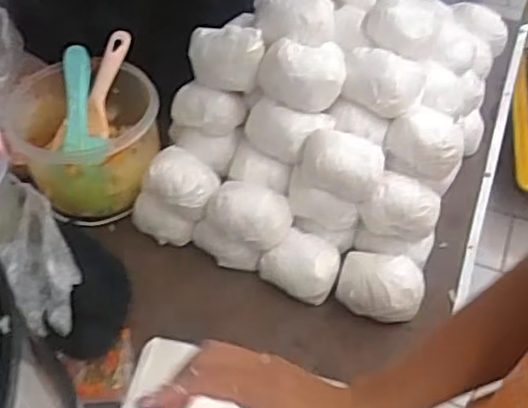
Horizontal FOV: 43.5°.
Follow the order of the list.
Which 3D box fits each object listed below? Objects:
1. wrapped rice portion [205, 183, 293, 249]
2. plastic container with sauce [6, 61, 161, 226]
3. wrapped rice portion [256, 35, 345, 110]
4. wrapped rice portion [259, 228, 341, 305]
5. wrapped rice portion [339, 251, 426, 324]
[{"bbox_3d":[-0.015,0.006,0.744,0.091,0.045,0.065,16,52,13],"label":"wrapped rice portion"},{"bbox_3d":[-0.220,-0.080,0.838,0.182,0.117,0.185,-14,51,-11],"label":"plastic container with sauce"},{"bbox_3d":[0.045,-0.160,0.767,0.100,0.056,0.094,2,50,2],"label":"wrapped rice portion"},{"bbox_3d":[0.045,0.068,0.753,0.084,0.041,0.072,33,58,25],"label":"wrapped rice portion"},{"bbox_3d":[0.131,0.089,0.740,0.093,0.047,0.069,14,51,11],"label":"wrapped rice portion"}]

